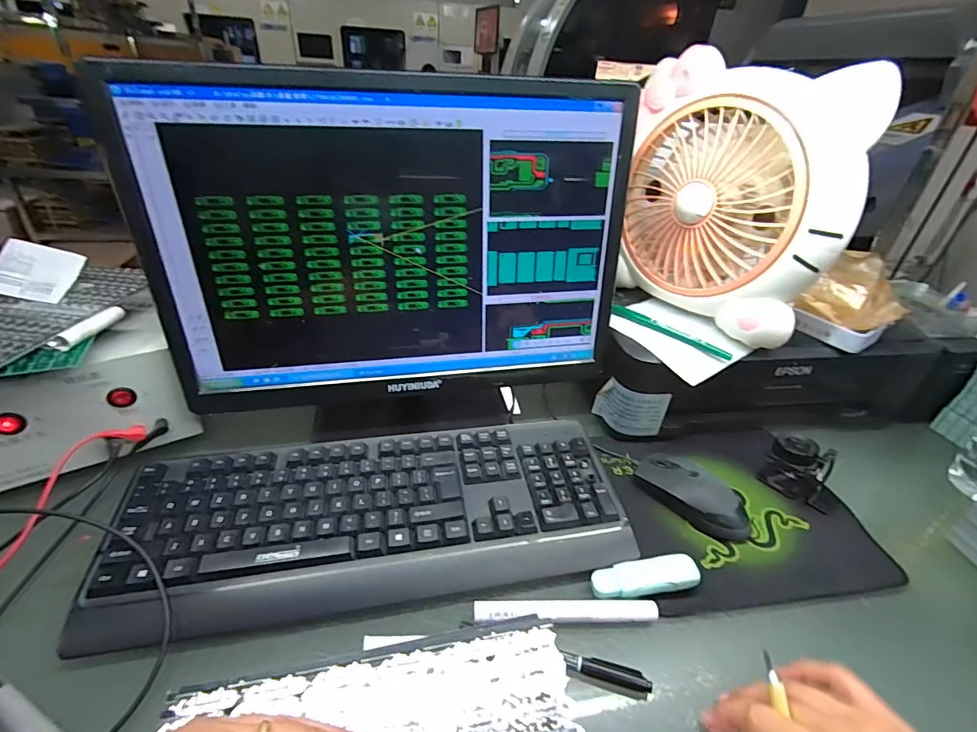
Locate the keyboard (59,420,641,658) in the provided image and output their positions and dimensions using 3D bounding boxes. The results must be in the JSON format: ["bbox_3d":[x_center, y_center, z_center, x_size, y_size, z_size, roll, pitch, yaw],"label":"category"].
[{"bbox_3d":[-0.091,0.132,0.397,0.424,0.034,0.147,-4,35,-12],"label":"keyboard"}]

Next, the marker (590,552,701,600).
[{"bbox_3d":[0.131,0.176,0.374,0.088,0.015,0.029,-2,34,-9],"label":"marker"}]

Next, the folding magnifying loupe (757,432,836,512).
[{"bbox_3d":[0.326,0.108,0.465,0.064,0.055,0.046,25,39,28],"label":"folding magnifying loupe"}]

